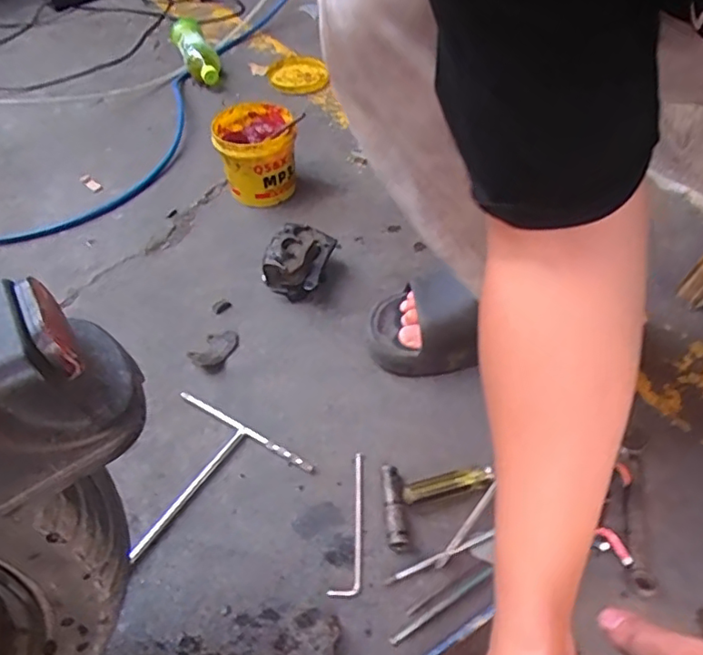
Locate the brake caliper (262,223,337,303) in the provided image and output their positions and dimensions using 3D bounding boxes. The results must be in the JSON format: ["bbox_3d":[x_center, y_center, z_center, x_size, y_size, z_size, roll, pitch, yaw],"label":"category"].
[{"bbox_3d":[-0.066,-0.085,0.749,0.070,0.075,0.097,12,49,13],"label":"brake caliper"}]

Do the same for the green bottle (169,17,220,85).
[{"bbox_3d":[-0.322,-0.573,1.199,0.081,0.070,0.229,-15,49,-11],"label":"green bottle"}]

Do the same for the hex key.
[{"bbox_3d":[0.000,0.183,0.555,0.026,0.004,0.141,4,48,6],"label":"hex key"}]

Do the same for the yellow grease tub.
[{"bbox_3d":[-0.143,-0.260,0.887,0.116,0.108,0.118,-1,47,1],"label":"yellow grease tub"}]

